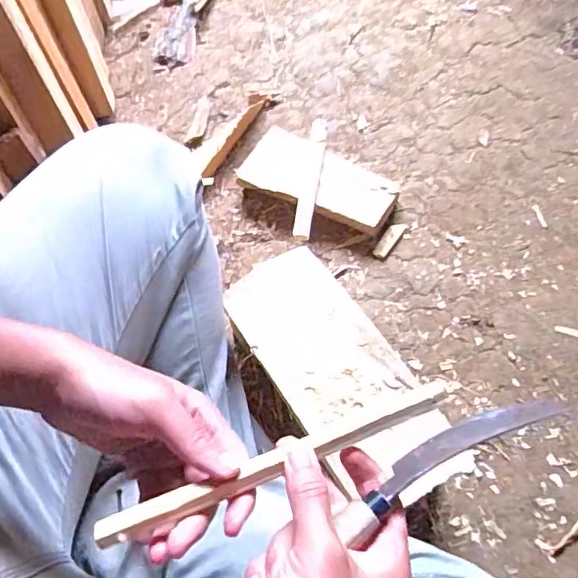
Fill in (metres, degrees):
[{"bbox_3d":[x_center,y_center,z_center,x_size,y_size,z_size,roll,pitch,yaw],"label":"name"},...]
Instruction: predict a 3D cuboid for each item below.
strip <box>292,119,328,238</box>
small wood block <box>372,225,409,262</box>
[{"bbox_3d":[0.028,-0.143,0.730,0.024,0.016,0.178,9,68,2],"label":"strip"},{"bbox_3d":[0.134,-0.065,0.742,0.022,0.005,0.064,33,71,11],"label":"small wood block"}]

